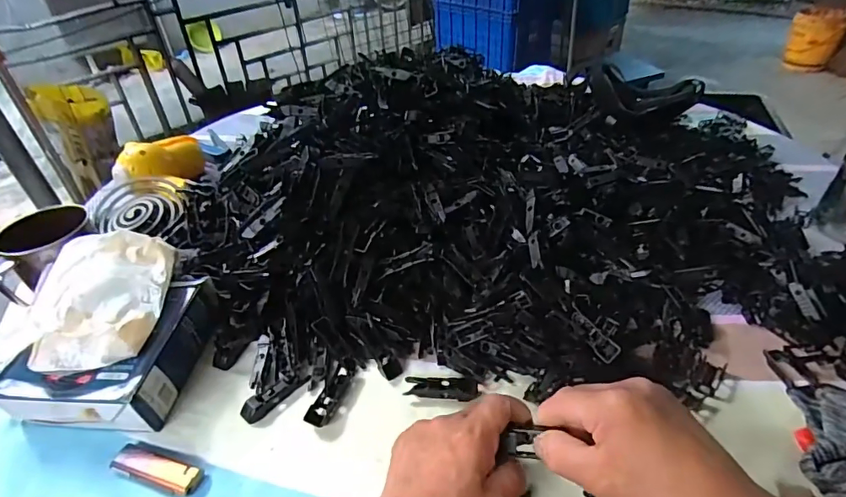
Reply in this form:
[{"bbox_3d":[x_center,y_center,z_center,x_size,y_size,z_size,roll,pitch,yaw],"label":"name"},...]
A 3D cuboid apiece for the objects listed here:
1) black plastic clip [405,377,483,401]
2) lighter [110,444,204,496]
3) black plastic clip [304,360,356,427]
[{"bbox_3d":[0.017,0.128,0.433,0.067,0.006,0.022,5,41,10],"label":"black plastic clip"},{"bbox_3d":[-0.221,0.182,0.388,0.080,0.007,0.023,10,42,15],"label":"lighter"},{"bbox_3d":[-0.084,0.131,0.436,0.018,0.011,0.072,10,42,15],"label":"black plastic clip"}]

